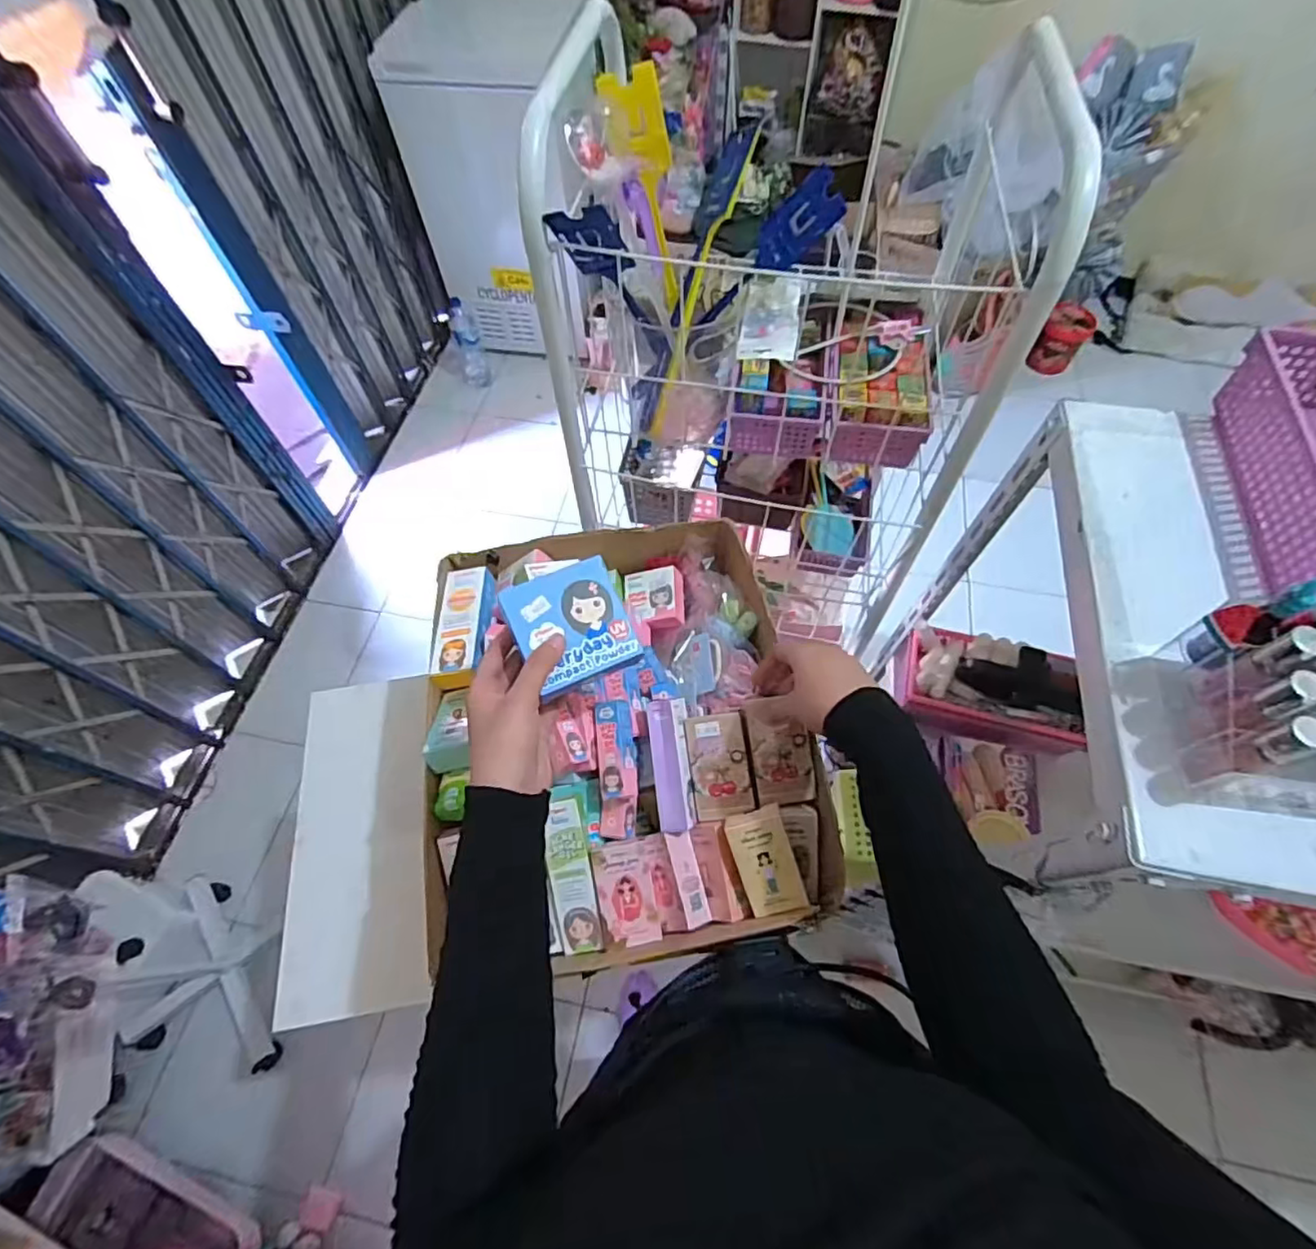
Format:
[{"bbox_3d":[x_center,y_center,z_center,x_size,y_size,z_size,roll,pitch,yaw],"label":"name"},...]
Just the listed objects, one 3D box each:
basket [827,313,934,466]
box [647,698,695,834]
[{"bbox_3d":[0.281,-0.310,0.792,0.117,0.075,0.229,9,62,7],"label":"basket"},{"bbox_3d":[0.012,0.122,0.548,0.032,0.016,0.112,-6,83,-1],"label":"box"}]

